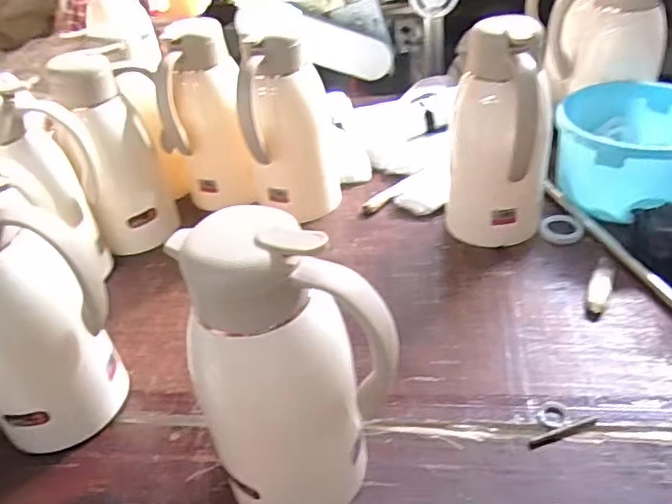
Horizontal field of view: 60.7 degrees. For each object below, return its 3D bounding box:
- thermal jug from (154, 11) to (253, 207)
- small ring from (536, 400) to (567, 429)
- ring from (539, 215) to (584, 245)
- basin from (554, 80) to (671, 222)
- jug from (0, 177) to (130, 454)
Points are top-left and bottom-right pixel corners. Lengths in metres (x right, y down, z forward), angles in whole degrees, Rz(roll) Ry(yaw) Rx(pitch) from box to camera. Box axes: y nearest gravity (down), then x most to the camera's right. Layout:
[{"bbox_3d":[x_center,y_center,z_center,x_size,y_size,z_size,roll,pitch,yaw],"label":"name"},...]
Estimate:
[{"bbox_3d":[-0.197,-0.195,0.859,0.117,0.252,0.114,-13,38,-7],"label":"thermal jug"},{"bbox_3d":[0.215,0.161,0.570,0.027,0.004,0.033,27,49,36],"label":"small ring"},{"bbox_3d":[0.311,-0.031,0.791,0.055,0.008,0.057,-5,38,4],"label":"ring"},{"bbox_3d":[0.427,-0.141,0.817,0.207,0.120,0.195,-5,38,4],"label":"basin"},{"bbox_3d":[-0.296,0.065,0.544,0.109,0.275,0.125,24,48,34],"label":"jug"}]

